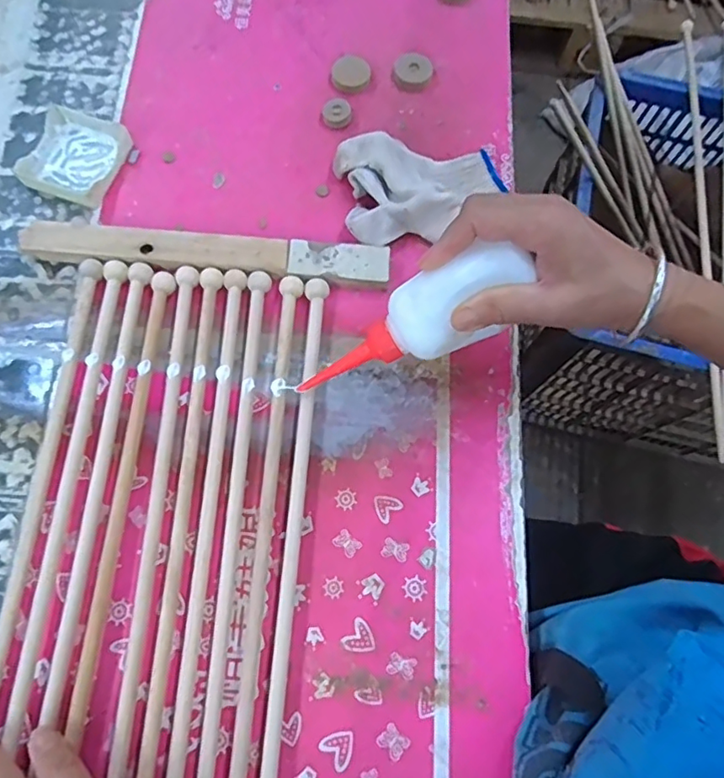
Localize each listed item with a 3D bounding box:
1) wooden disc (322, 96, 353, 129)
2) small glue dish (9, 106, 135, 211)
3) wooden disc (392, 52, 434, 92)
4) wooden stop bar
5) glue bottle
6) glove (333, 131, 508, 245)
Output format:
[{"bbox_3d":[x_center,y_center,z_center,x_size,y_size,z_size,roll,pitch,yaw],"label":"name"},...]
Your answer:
[{"bbox_3d":[-0.022,-0.248,0.509,0.026,0.009,0.027,1,73,-2],"label":"wooden disc"},{"bbox_3d":[-0.246,-0.200,0.488,0.073,0.014,0.080,18,73,4],"label":"small glue dish"},{"bbox_3d":[0.047,-0.294,0.523,0.035,0.010,0.033,1,73,-2],"label":"wooden disc"},{"bbox_3d":[-0.123,-0.109,0.460,0.288,0.019,0.033,4,73,-1],"label":"wooden stop bar"},{"bbox_3d":[0.034,-0.039,0.387,0.172,0.040,0.049,-32,73,25],"label":"glue bottle"},{"bbox_3d":[0.049,-0.171,0.475,0.132,0.034,0.103,-10,73,-5],"label":"glove"}]

